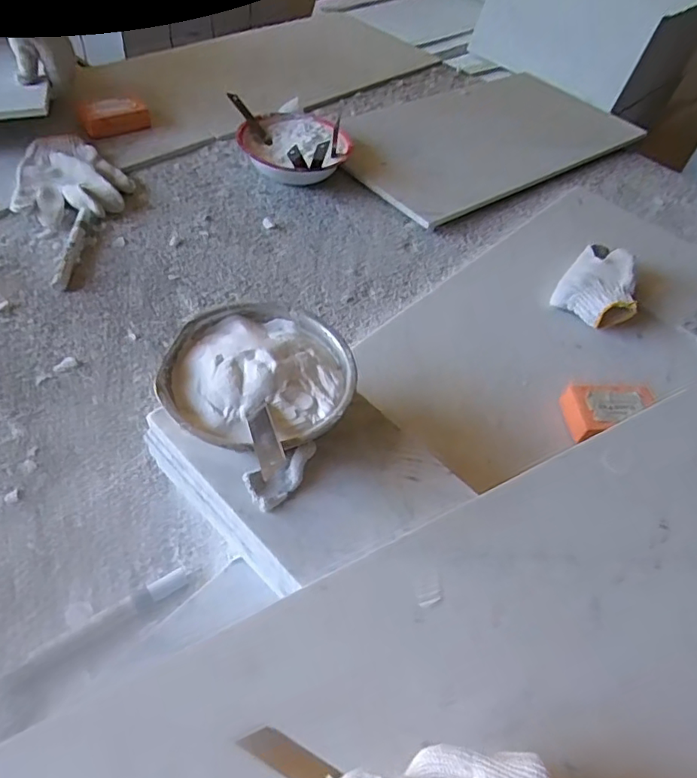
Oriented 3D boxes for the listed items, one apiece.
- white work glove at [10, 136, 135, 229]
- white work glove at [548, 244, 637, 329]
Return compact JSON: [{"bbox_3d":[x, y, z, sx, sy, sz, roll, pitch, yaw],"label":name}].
[{"bbox_3d":[-0.366,-0.281,0.770,0.135,0.035,0.175,-5,50,-15],"label":"white work glove"},{"bbox_3d":[0.330,-0.134,0.741,0.096,0.041,0.148,33,54,16],"label":"white work glove"}]

